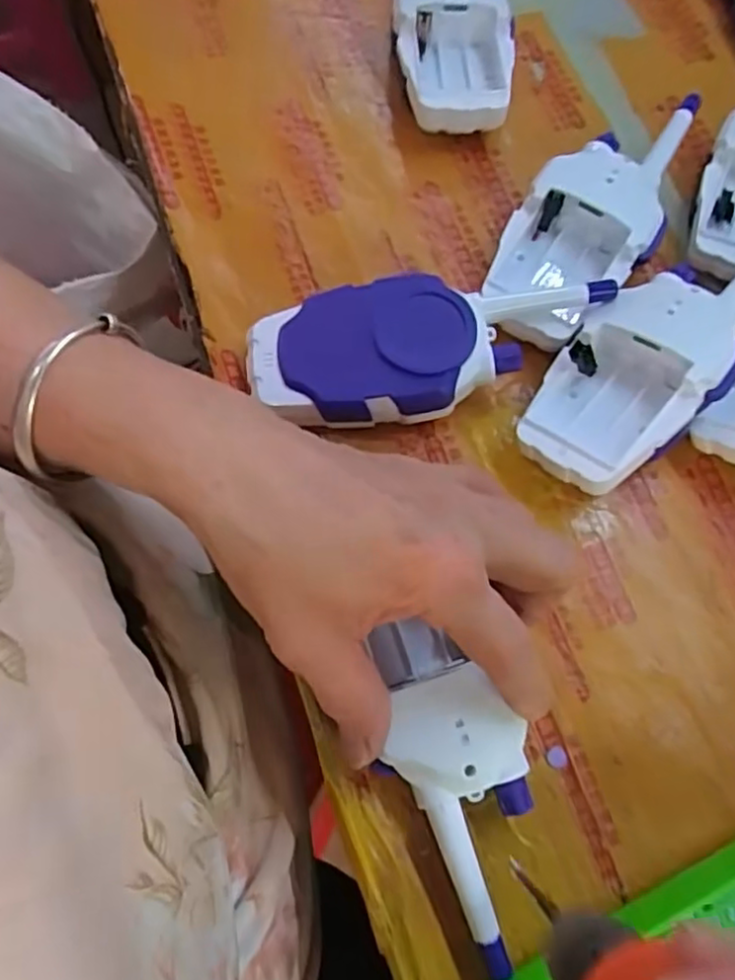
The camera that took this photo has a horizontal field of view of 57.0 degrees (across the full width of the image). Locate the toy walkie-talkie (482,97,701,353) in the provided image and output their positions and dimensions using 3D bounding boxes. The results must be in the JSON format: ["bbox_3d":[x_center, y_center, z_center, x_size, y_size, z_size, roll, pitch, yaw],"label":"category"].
[{"bbox_3d":[0.117,-0.140,0.344,0.065,0.037,0.166,36,73,9],"label":"toy walkie-talkie"}]

